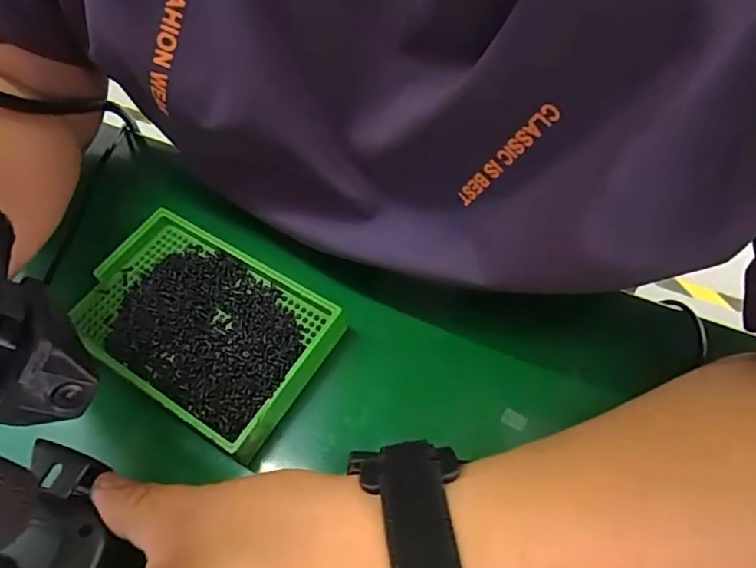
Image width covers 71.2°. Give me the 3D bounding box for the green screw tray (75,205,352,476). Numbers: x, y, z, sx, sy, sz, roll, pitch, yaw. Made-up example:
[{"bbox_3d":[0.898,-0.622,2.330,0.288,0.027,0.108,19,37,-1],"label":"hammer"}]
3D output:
[{"bbox_3d":[-0.098,0.022,0.296,0.137,0.025,0.091,28,62,20],"label":"green screw tray"}]

